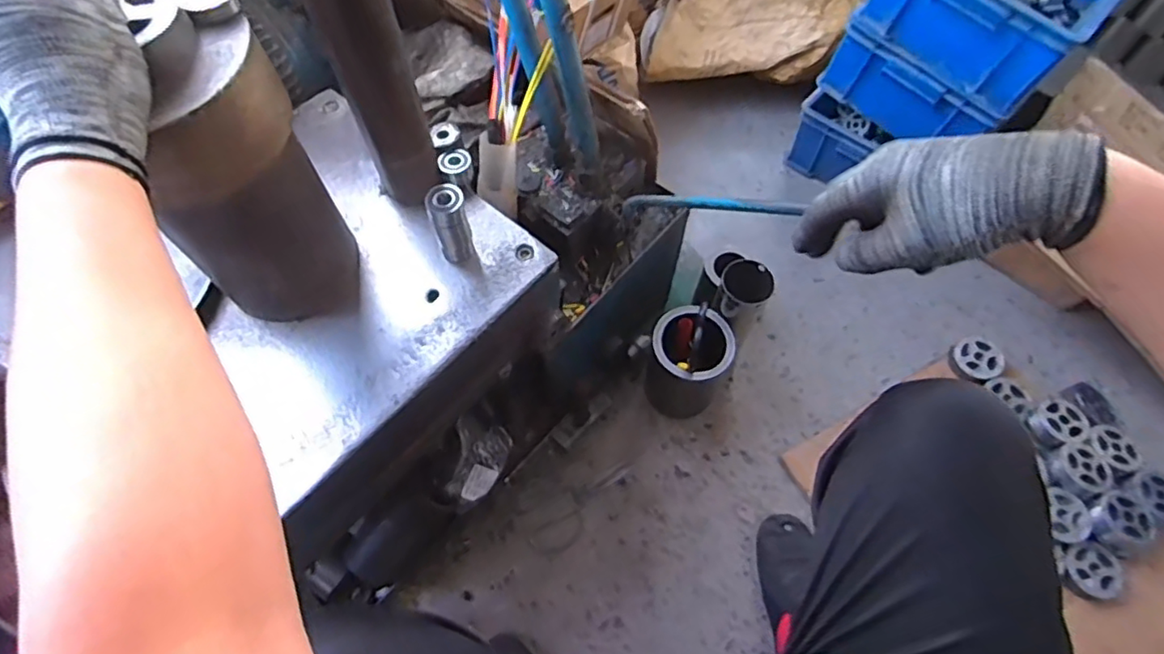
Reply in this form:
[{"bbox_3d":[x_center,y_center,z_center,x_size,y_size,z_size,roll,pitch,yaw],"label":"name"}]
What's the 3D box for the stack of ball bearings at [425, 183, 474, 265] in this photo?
[{"bbox_3d":[-0.129,-0.101,0.595,0.034,0.084,0.033,-21,64,-10],"label":"stack of ball bearings"}]

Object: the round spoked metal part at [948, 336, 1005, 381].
[{"bbox_3d":[0.672,0.055,1.025,0.089,0.017,0.075,-11,63,-6],"label":"round spoked metal part"}]

